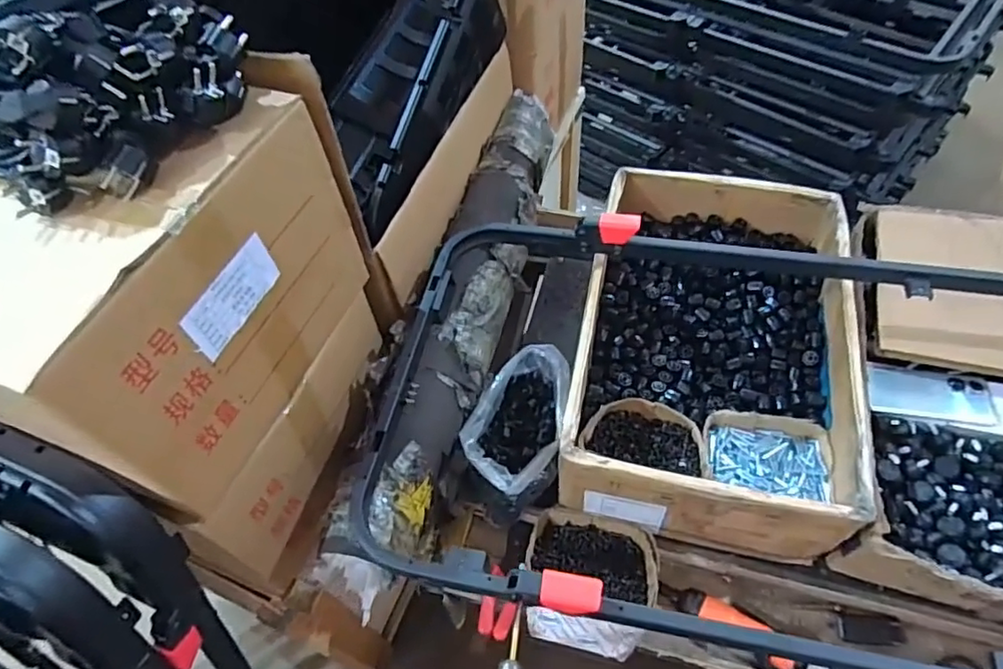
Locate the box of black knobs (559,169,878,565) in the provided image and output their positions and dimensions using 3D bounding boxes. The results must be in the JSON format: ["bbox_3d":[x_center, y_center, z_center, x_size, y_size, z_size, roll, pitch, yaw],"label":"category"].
[{"bbox_3d":[0.301,0.002,0.857,0.349,0.128,0.541,10,56,12],"label":"box of black knobs"}]

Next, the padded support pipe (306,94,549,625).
[{"bbox_3d":[-0.052,-0.071,0.861,0.133,0.100,0.851,10,56,12],"label":"padded support pipe"}]

